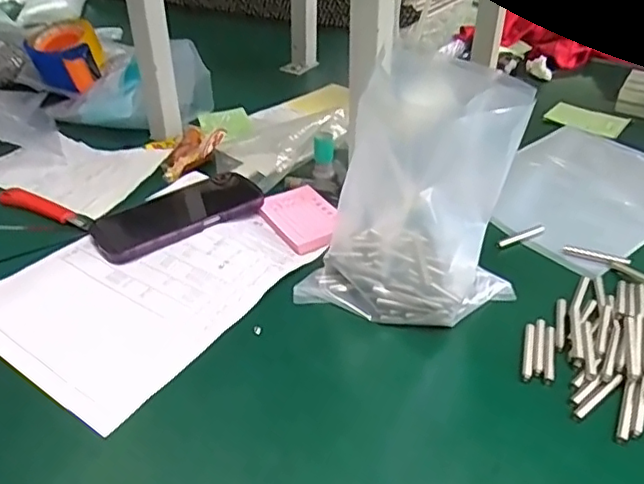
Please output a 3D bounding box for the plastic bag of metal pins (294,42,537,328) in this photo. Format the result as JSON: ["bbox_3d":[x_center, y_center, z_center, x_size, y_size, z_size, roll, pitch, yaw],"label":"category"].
[{"bbox_3d":[0.071,-0.032,0.471,0.179,0.200,0.081,1,35,2],"label":"plastic bag of metal pins"}]

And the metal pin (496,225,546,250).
[{"bbox_3d":[0.197,-0.005,0.590,0.062,0.006,0.010,-18,38,-23],"label":"metal pin"}]

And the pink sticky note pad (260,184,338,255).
[{"bbox_3d":[-0.018,-0.025,0.614,0.067,0.009,0.103,-17,38,-21],"label":"pink sticky note pad"}]

